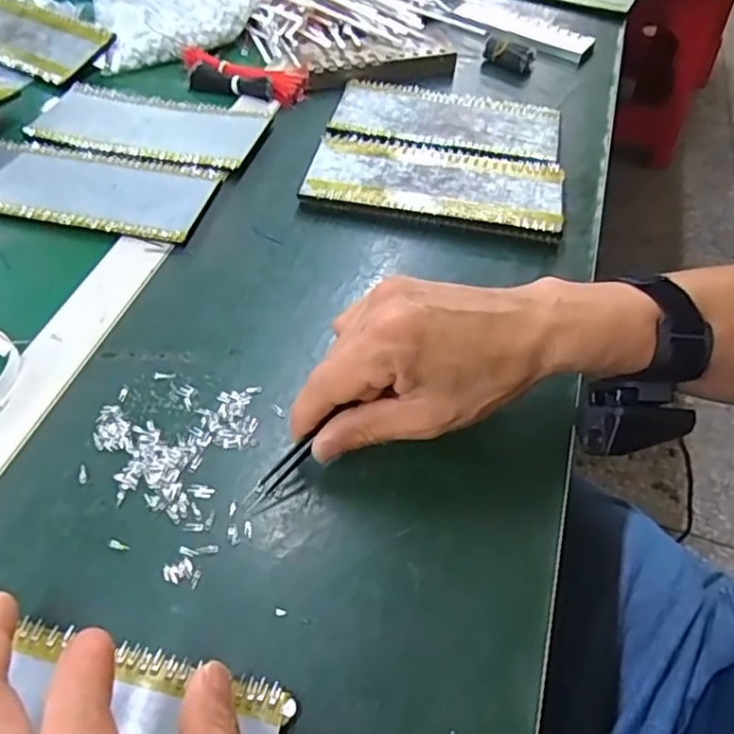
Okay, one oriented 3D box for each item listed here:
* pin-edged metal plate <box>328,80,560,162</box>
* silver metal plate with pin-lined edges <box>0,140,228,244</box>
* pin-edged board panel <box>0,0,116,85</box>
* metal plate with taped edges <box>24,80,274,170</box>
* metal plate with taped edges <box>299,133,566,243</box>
[{"bbox_3d":[0.072,-0.224,0.558,0.198,0.007,0.089,11,53,6],"label":"pin-edged metal plate"},{"bbox_3d":[-0.223,-0.143,0.485,0.201,0.006,0.088,12,54,6],"label":"silver metal plate with pin-lined edges"},{"bbox_3d":[-0.354,-0.336,0.618,0.199,0.008,0.081,25,71,15],"label":"pin-edged board panel"},{"bbox_3d":[-0.192,-0.212,0.543,0.199,0.009,0.087,12,55,10],"label":"metal plate with taped edges"},{"bbox_3d":[0.055,-0.147,0.495,0.197,0.015,0.094,11,53,6],"label":"metal plate with taped edges"}]

